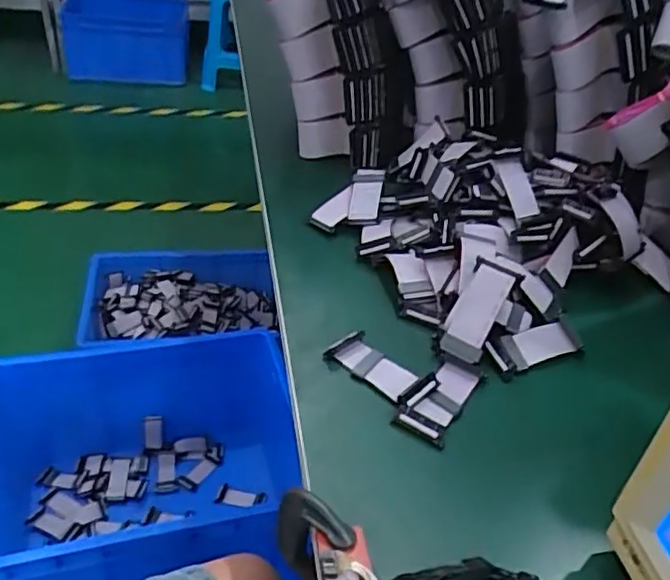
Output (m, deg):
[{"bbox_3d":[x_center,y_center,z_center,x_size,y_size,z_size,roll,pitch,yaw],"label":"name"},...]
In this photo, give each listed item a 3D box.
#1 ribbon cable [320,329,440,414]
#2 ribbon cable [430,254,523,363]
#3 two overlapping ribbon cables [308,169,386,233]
[{"bbox_3d":[0.039,0.067,0.550,0.039,0.019,0.092,-28,48,-37],"label":"ribbon cable"},{"bbox_3d":[0.126,0.019,0.578,0.041,0.018,0.094,28,85,26],"label":"ribbon cable"},{"bbox_3d":[0.016,-0.102,0.748,0.074,0.045,0.088,10,37,5],"label":"two overlapping ribbon cables"}]

